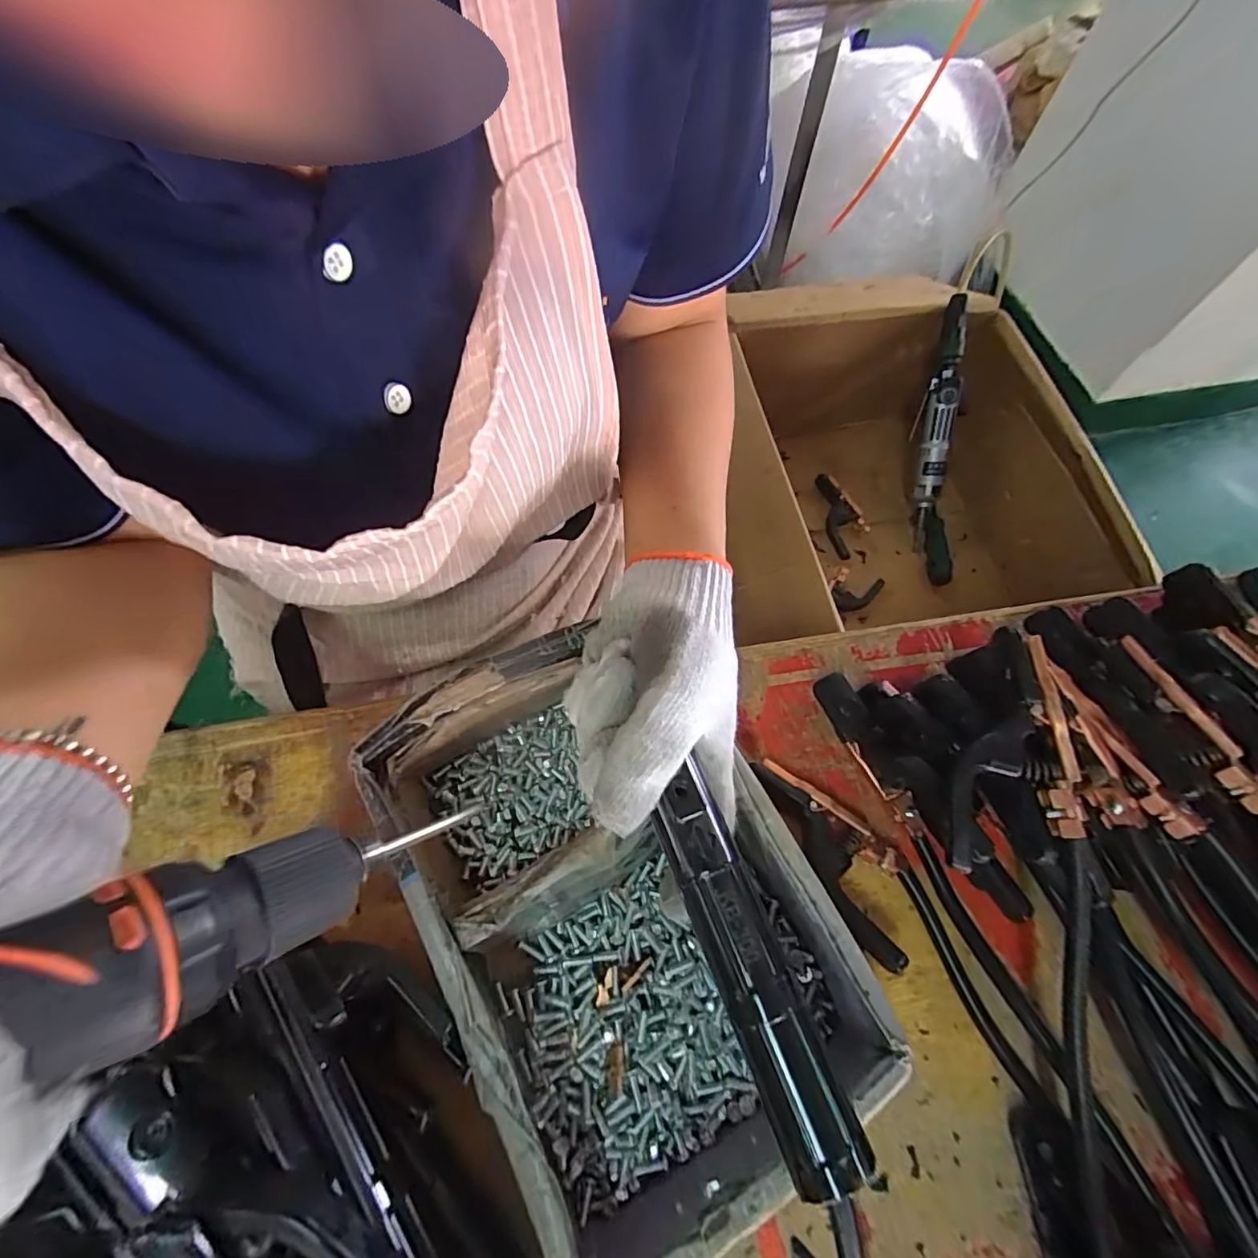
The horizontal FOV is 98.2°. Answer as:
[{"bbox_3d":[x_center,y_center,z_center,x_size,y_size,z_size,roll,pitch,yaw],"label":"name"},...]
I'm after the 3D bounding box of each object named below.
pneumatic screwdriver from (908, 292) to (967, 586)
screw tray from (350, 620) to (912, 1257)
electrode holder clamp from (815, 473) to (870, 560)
[{"bbox_3d":[0.390,-0.226,0.681,0.045,0.057,0.334,-5,107,-3],"label":"pneumatic screwdriver"},{"bbox_3d":[-0.010,0.135,0.283,0.168,0.063,0.260,-30,71,-12],"label":"screw tray"},{"bbox_3d":[0.290,-0.158,0.736,0.053,0.040,0.125,-13,69,-6],"label":"electrode holder clamp"}]

